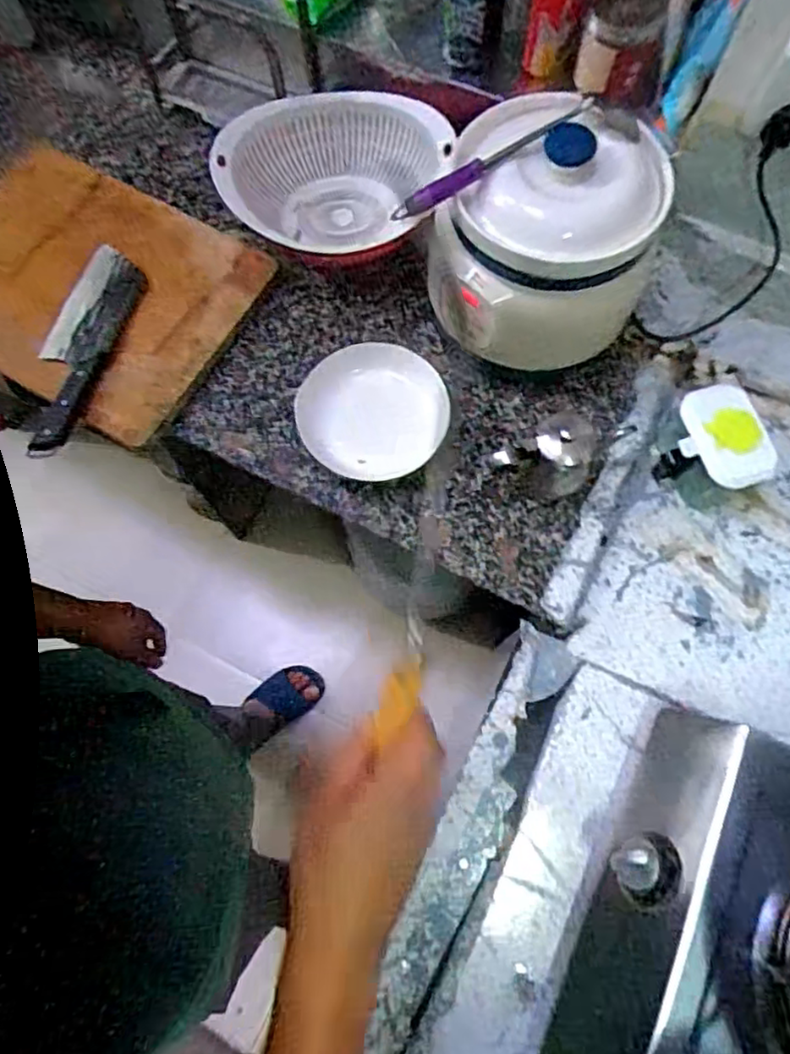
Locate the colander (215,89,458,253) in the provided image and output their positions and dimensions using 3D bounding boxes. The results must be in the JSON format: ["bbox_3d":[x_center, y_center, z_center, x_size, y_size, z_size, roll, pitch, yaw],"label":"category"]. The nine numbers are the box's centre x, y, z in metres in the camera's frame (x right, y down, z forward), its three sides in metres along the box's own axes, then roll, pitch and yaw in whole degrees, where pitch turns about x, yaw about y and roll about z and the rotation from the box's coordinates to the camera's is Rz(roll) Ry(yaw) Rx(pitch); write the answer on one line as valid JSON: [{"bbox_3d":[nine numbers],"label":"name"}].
[{"bbox_3d":[-0.071,-0.420,0.816,0.275,0.095,0.221,-18,73,-4],"label":"colander"}]

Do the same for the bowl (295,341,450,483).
[{"bbox_3d":[-0.022,-0.133,0.757,0.161,0.028,0.169,0,73,1],"label":"bowl"}]

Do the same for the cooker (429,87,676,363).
[{"bbox_3d":[0.153,-0.293,0.709,0.216,0.217,0.202,19,74,7],"label":"cooker"}]

